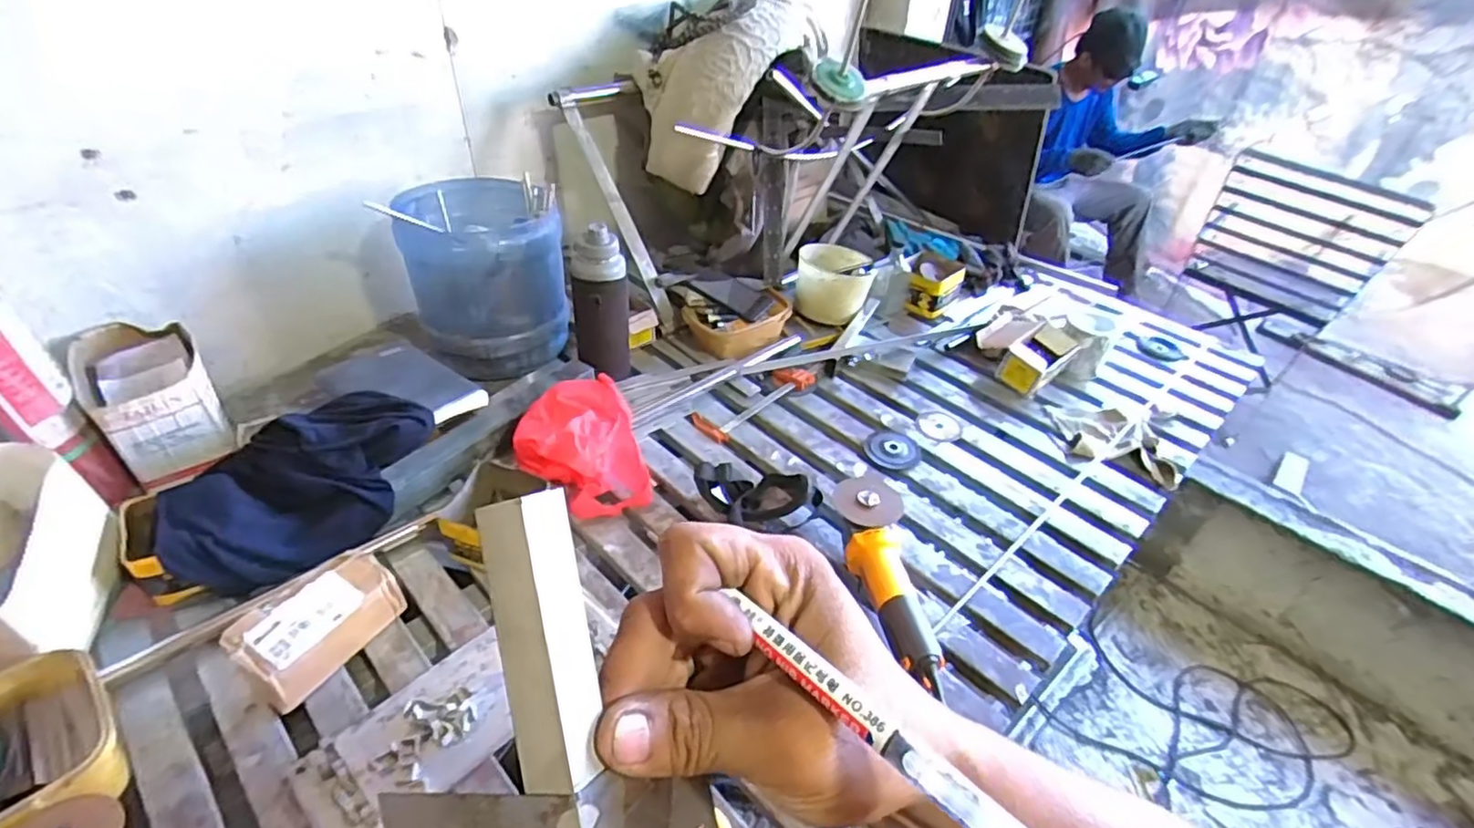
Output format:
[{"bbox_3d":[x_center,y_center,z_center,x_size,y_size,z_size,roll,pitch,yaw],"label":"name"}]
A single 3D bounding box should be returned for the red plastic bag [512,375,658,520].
[{"bbox_3d":[-0.243,0.053,1.037,0.177,0.117,0.188,-14,43,-20],"label":"red plastic bag"}]

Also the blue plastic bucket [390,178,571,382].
[{"bbox_3d":[-0.458,-0.250,1.229,0.251,0.287,0.249,2,40,-2],"label":"blue plastic bucket"}]

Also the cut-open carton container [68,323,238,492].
[{"bbox_3d":[-0.892,-0.024,1.026,0.147,0.146,0.219,-28,49,-32],"label":"cut-open carton container"}]

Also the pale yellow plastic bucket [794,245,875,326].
[{"bbox_3d":[0.204,-0.273,1.420,0.154,0.144,0.141,2,40,-2],"label":"pale yellow plastic bucket"}]

